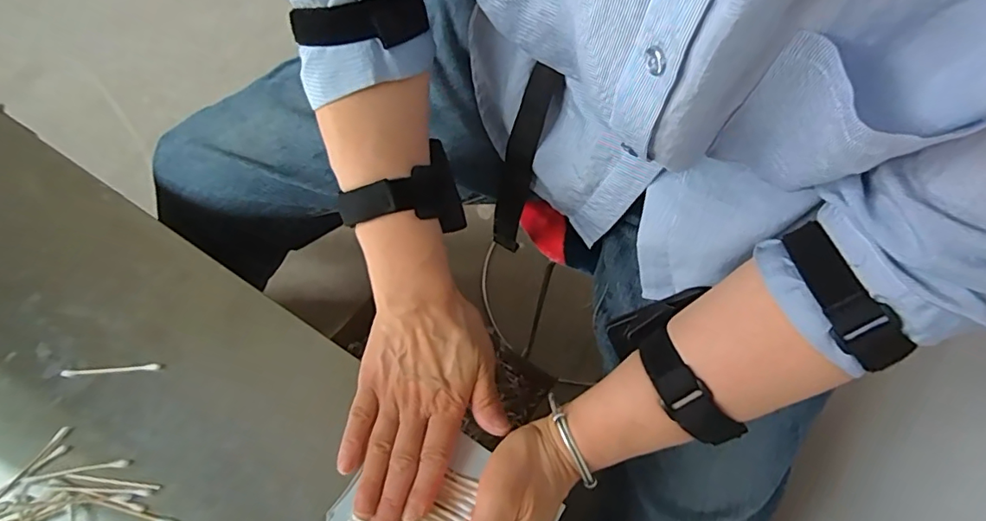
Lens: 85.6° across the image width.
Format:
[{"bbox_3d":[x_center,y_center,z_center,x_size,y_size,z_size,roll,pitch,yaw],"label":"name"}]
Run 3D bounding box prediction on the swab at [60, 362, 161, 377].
[{"bbox_3d":[-0.297,0.085,0.414,0.073,0.005,0.006,-3,67,-3],"label":"swab"}]

